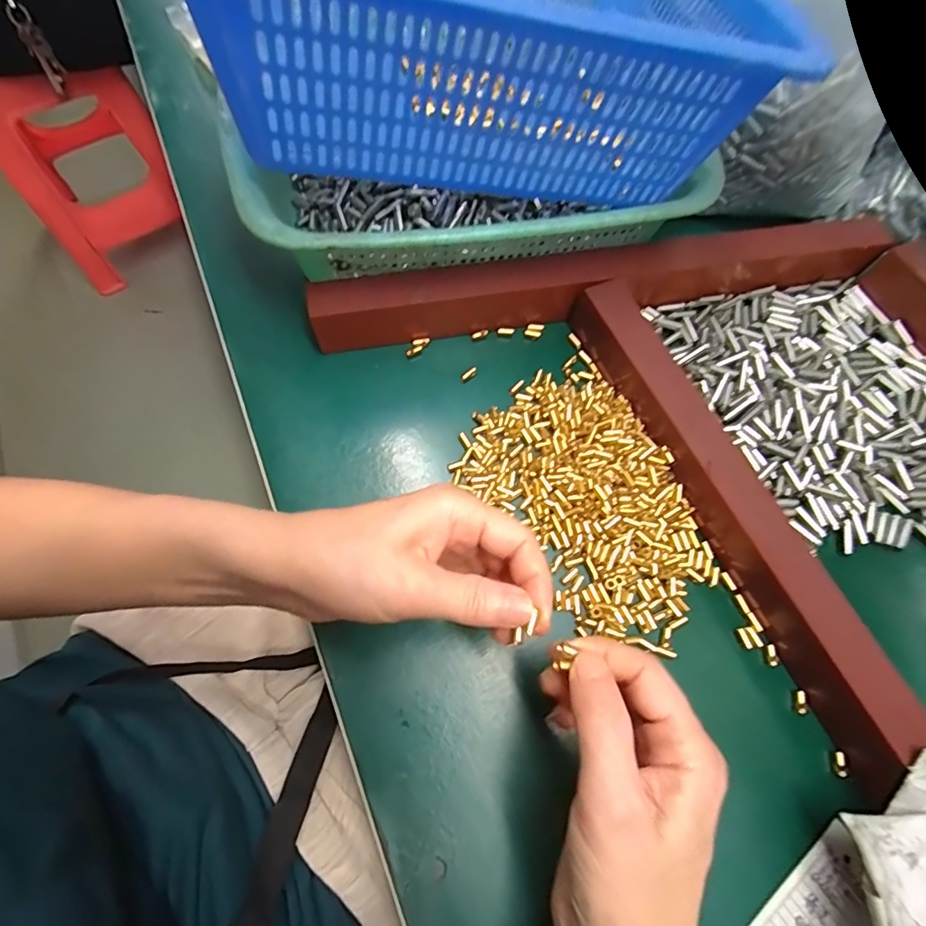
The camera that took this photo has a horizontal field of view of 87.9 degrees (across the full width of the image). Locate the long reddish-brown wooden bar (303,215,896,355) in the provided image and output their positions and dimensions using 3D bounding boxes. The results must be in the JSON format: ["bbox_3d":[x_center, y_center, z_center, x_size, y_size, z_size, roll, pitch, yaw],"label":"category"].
[{"bbox_3d":[0.095,-0.126,0.323,0.383,0.038,0.032,-10,70,-6],"label":"long reddish-brown wooden bar"}]

